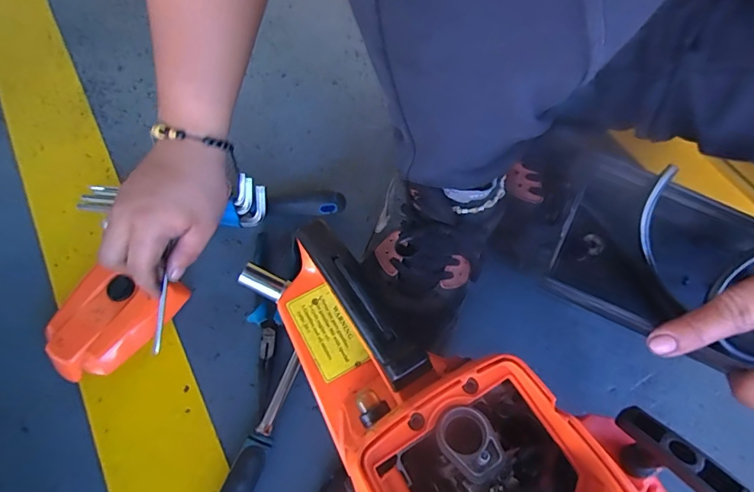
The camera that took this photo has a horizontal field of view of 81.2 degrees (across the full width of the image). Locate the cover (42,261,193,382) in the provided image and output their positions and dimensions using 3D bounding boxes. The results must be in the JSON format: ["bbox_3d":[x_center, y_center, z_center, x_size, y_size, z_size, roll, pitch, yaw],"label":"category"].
[{"bbox_3d":[-0.270,0.077,0.448,0.095,0.037,0.118,21,67,10],"label":"cover"}]

